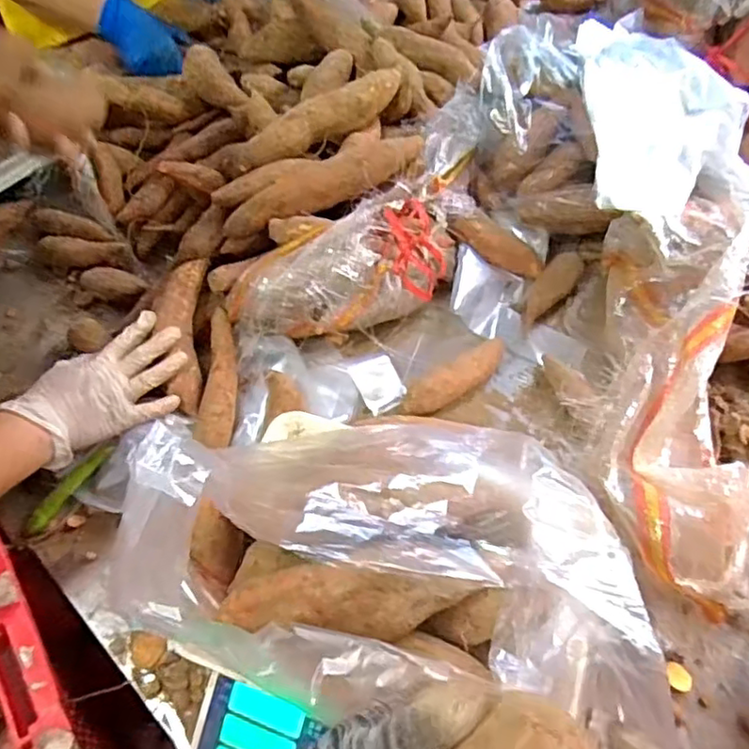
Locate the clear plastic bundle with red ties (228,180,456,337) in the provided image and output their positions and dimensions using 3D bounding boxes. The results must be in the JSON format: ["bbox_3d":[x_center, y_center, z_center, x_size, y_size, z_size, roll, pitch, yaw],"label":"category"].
[{"bbox_3d":[-0.023,-0.112,0.685,0.266,0.082,0.101,-26,60,-14],"label":"clear plastic bundle with red ties"}]

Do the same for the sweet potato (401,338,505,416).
[{"bbox_3d":[0.092,0.003,0.672,0.135,0.048,0.035,-30,61,-16],"label":"sweet potato"}]

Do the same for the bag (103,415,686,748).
[{"bbox_3d":[0.001,0.106,0.405,0.321,0.121,0.191,7,58,7],"label":"bag"}]

